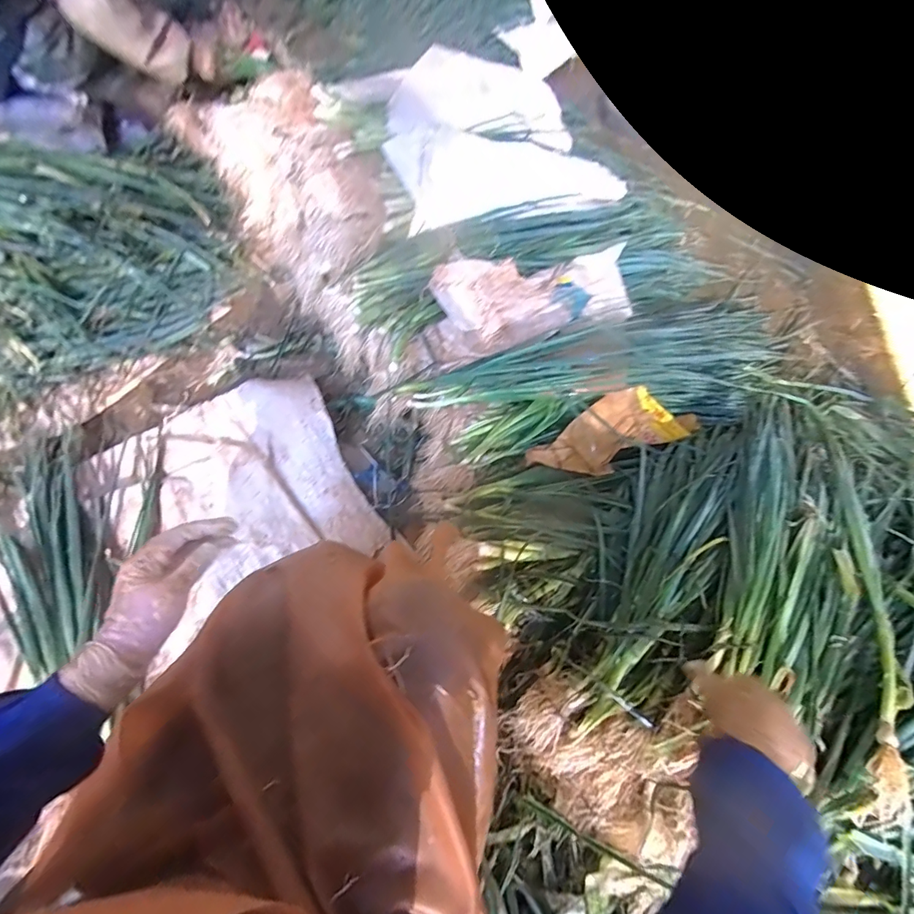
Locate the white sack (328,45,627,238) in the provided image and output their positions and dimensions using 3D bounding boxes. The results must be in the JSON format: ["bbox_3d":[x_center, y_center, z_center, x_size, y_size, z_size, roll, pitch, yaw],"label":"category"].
[{"bbox_3d":[0.079,-0.759,1.025,0.544,0.120,0.556,-12,64,-11],"label":"white sack"}]

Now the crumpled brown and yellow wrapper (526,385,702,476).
[{"bbox_3d":[0.314,-0.049,0.849,0.355,0.058,0.138,-24,67,-16],"label":"crumpled brown and yellow wrapper"}]

